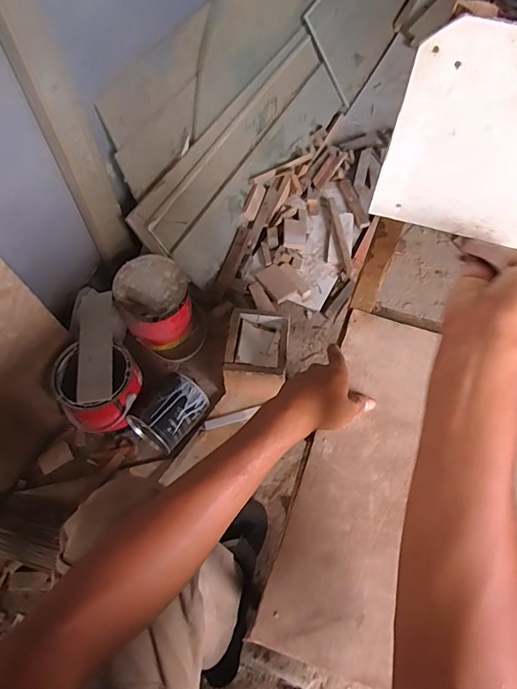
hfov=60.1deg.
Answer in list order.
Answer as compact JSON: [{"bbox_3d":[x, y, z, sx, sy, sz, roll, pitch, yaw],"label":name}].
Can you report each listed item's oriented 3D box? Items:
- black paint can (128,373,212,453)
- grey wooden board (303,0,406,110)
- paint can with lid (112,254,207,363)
[{"bbox_3d":[-0.175,0.134,0.881,0.108,0.087,0.129,30,64,16],"label":"black paint can"},{"bbox_3d":[0.404,-1.201,1.537,0.010,0.278,0.891,0,53,49],"label":"grey wooden board"},{"bbox_3d":[-0.216,-0.073,0.991,0.166,0.164,0.184,-26,64,-15],"label":"paint can with lid"}]

